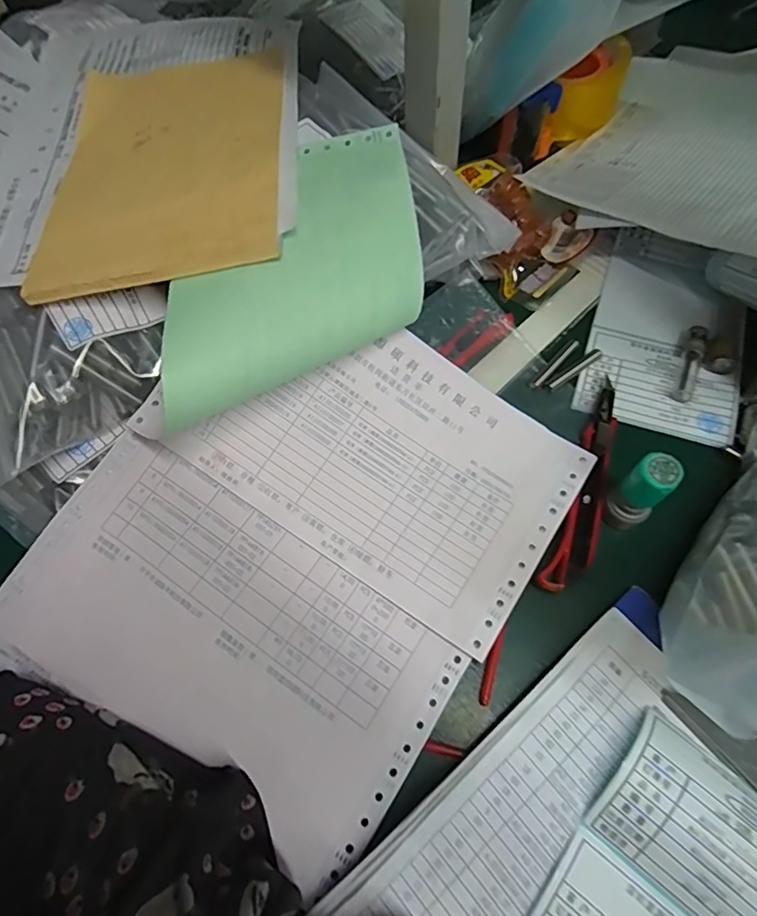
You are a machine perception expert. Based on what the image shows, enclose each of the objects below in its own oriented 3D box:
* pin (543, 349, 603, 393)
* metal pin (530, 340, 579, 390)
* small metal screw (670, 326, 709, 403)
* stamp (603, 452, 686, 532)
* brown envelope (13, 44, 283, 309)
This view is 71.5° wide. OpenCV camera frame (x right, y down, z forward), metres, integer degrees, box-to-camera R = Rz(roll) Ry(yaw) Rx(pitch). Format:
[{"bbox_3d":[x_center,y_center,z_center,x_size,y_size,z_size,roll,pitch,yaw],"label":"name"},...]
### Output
[{"bbox_3d":[0.134,-0.061,0.362,0.049,0.005,0.007,-34,66,-13],"label":"pin"},{"bbox_3d":[0.123,-0.065,0.364,0.007,0.005,0.048,40,72,21],"label":"metal pin"},{"bbox_3d":[0.210,-0.064,0.352,0.015,0.012,0.057,19,66,13],"label":"small metal screw"},{"bbox_3d":[0.142,0.020,0.287,0.021,0.053,0.025,39,72,20],"label":"stamp"},{"bbox_3d":[-0.131,-0.191,0.328,0.146,0.019,0.221,-6,63,1],"label":"brown envelope"}]

